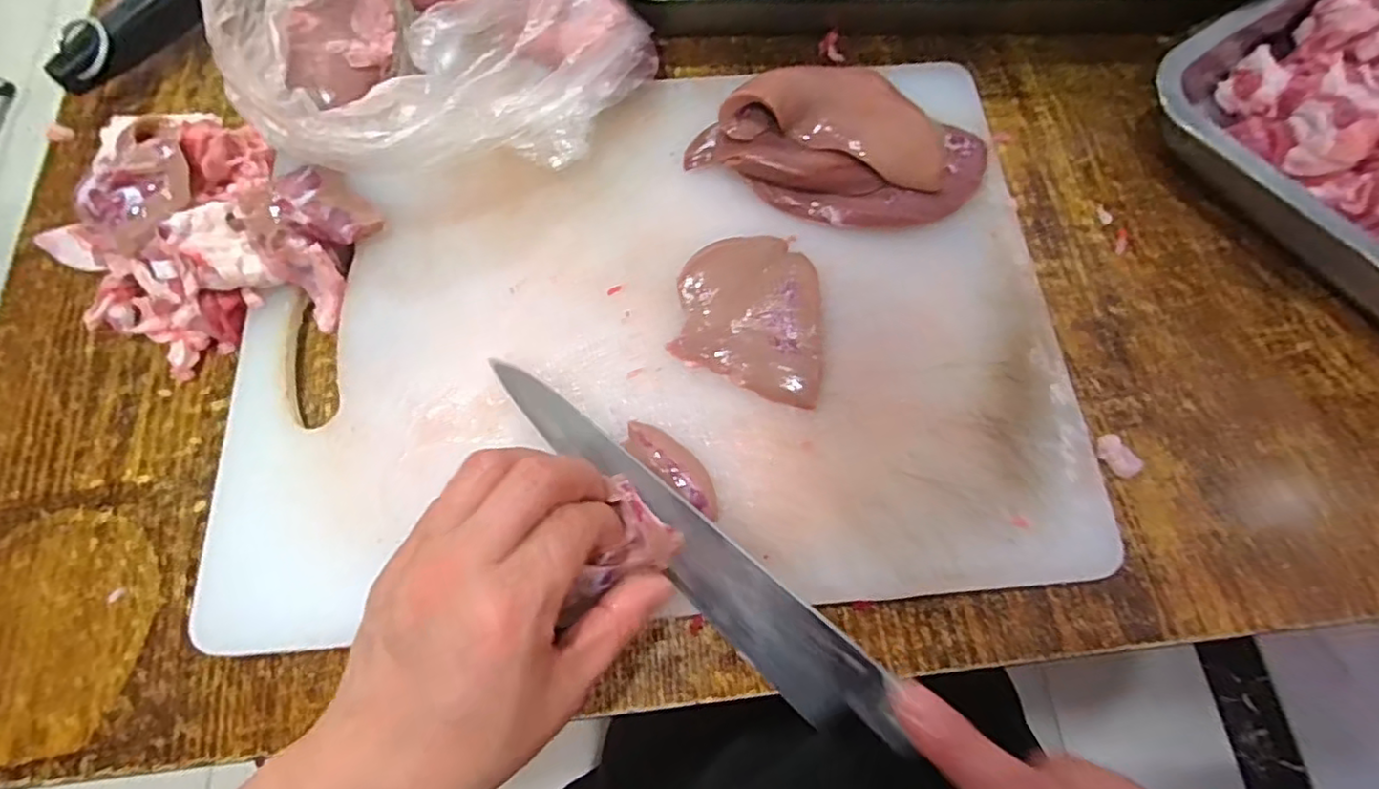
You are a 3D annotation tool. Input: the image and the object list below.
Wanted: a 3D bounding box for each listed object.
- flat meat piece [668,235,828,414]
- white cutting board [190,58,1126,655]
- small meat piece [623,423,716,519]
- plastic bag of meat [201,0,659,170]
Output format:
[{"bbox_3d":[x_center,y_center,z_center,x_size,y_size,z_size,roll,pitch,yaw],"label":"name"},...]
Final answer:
[{"bbox_3d":[0.030,-0.041,0.319,0.071,0.020,0.085,8,63,8],"label":"flat meat piece"},{"bbox_3d":[-0.018,-0.044,0.313,0.379,0.024,0.279,-5,69,-3],"label":"white cutting board"},{"bbox_3d":[-0.007,0.031,0.288,0.054,0.013,0.020,37,74,14],"label":"small meat piece"},{"bbox_3d":[-0.126,-0.201,0.339,0.193,0.088,0.188,-19,70,-6],"label":"plastic bag of meat"}]

